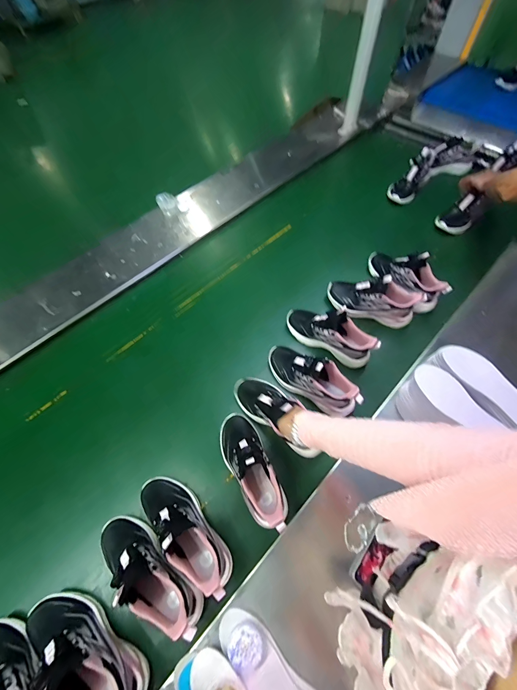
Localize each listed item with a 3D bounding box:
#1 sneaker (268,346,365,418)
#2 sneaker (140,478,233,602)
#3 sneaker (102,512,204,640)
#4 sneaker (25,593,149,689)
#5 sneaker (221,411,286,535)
[{"bbox_3d":[0.130,0.075,0.741,0.255,0.102,0.098,35,67,18],"label":"sneaker"},{"bbox_3d":[-0.148,0.362,0.583,0.087,0.116,0.253,-40,68,-19],"label":"sneaker"},{"bbox_3d":[-0.211,0.425,0.557,0.246,0.146,0.089,28,65,29],"label":"sneaker"},{"bbox_3d":[-0.306,0.522,0.488,0.246,0.126,0.089,31,66,16],"label":"sneaker"},{"bbox_3d":[-0.016,0.259,0.634,0.091,0.133,0.252,-22,63,-11],"label":"sneaker"}]

